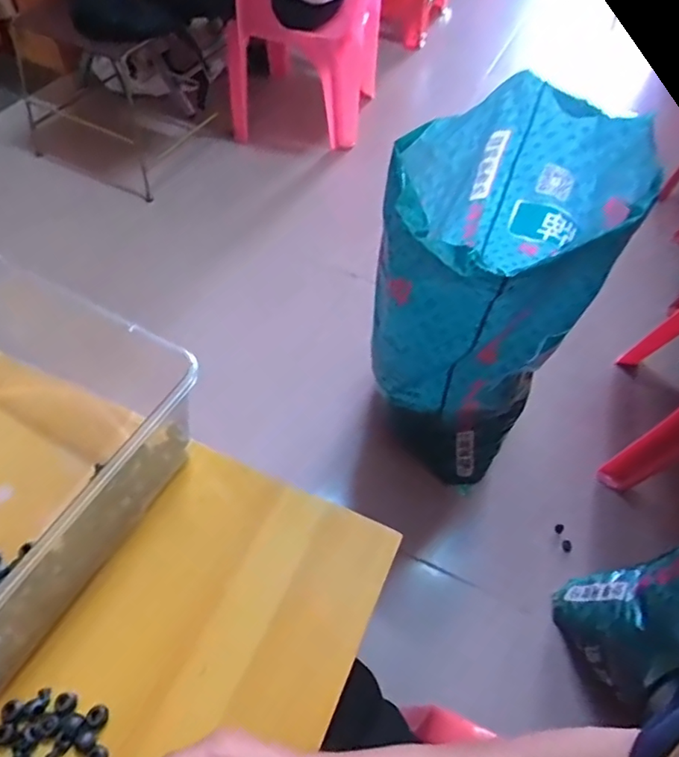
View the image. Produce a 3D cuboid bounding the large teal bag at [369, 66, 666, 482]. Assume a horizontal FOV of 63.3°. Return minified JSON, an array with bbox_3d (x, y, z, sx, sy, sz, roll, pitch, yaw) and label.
[{"bbox_3d":[0.211,-0.098,0.895,0.286,0.585,0.342,27,58,14],"label":"large teal bag"}]

